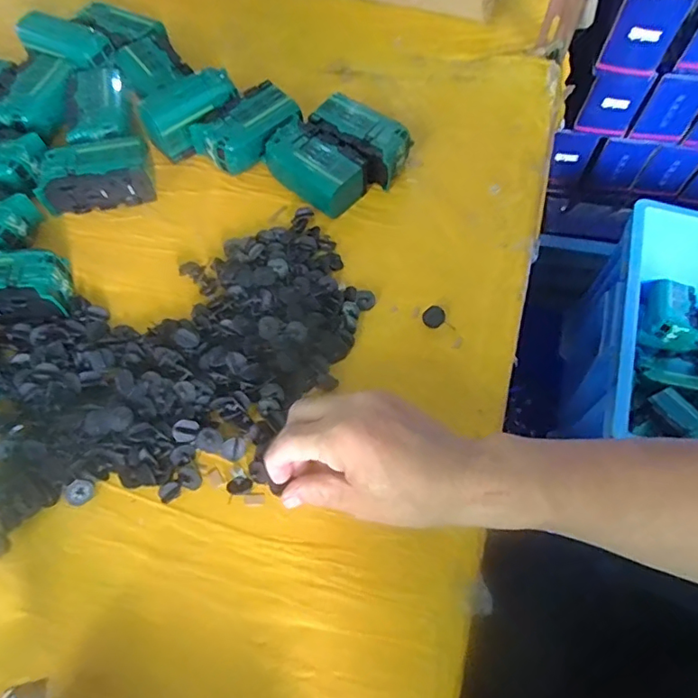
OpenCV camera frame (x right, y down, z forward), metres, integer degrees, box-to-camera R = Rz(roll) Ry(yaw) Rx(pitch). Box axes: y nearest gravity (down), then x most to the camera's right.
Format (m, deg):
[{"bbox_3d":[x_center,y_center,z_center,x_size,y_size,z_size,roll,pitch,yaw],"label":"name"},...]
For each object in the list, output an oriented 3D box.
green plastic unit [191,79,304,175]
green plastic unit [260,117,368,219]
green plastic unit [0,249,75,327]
[{"bbox_3d":[-0.094,-0.205,0.507,0.092,0.042,0.066,-38,69,-18],"label":"green plastic unit"},{"bbox_3d":[-0.029,-0.164,0.484,0.095,0.036,0.052,38,68,17],"label":"green plastic unit"},{"bbox_3d":[-0.273,-0.048,0.428,0.093,0.039,0.053,0,63,-1],"label":"green plastic unit"}]

